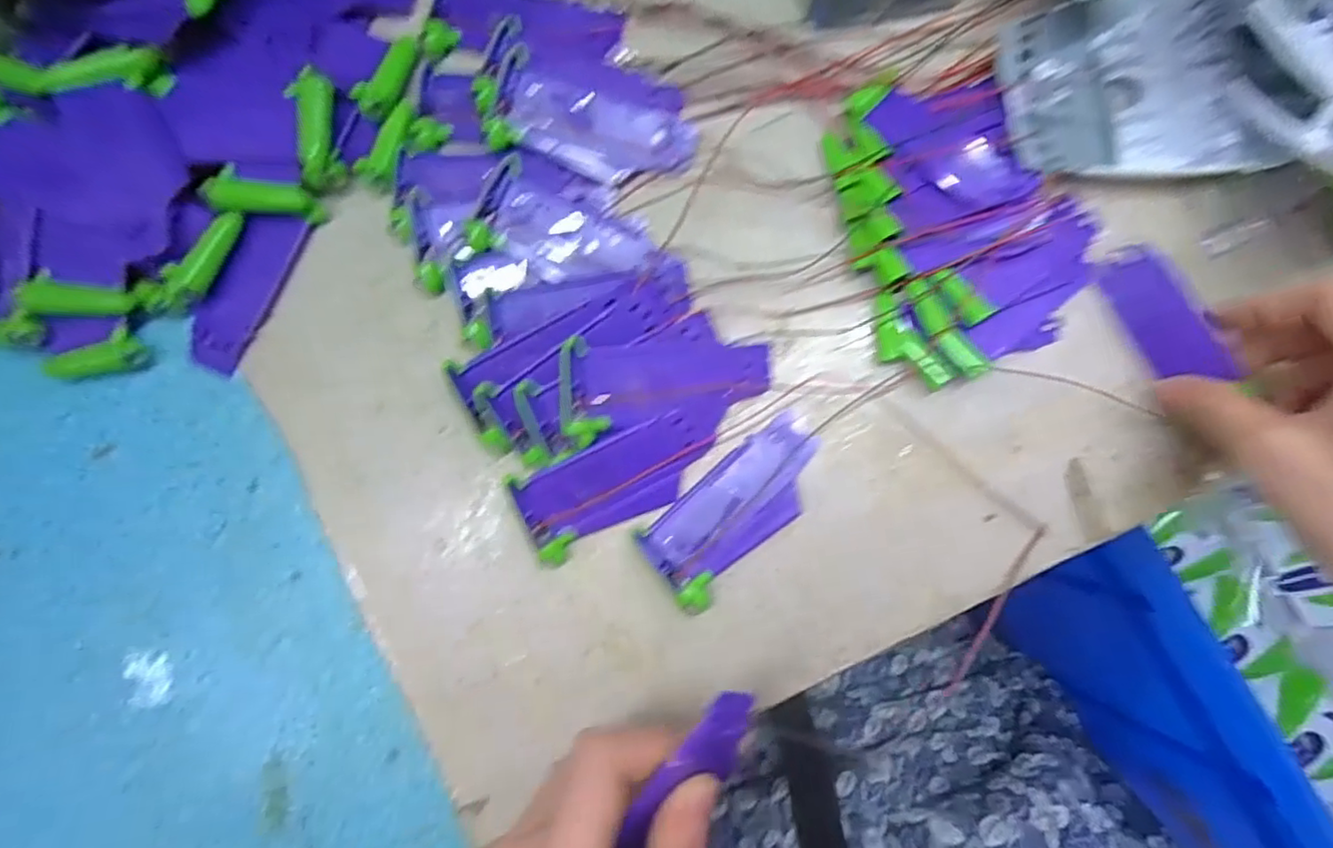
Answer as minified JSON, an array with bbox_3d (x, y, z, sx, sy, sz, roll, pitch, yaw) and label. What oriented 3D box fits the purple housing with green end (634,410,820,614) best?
[{"bbox_3d":[0.031,0.035,0.269,0.086,0.008,0.039,-40,84,-4],"label":"purple housing with green end"}]

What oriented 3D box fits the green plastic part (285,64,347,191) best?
[{"bbox_3d":[-0.153,-0.129,0.277,0.015,0.011,0.047,1,101,2],"label":"green plastic part"}]

